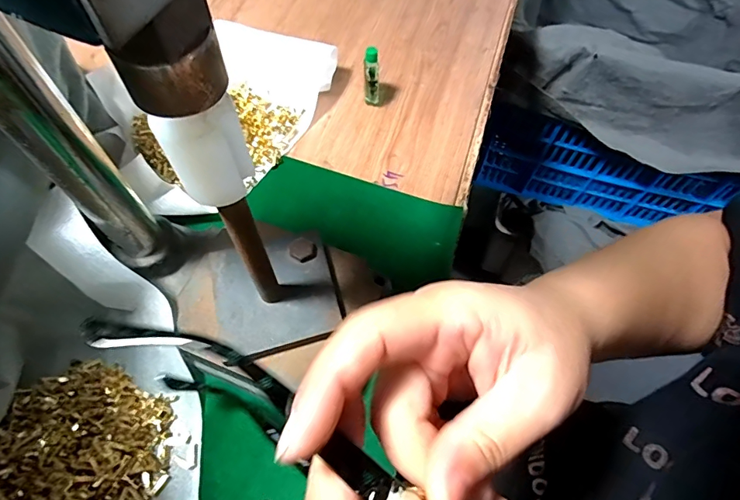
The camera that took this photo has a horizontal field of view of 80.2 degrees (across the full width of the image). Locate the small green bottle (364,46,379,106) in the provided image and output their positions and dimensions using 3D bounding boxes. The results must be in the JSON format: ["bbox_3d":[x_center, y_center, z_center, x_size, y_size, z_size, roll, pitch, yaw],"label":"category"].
[{"bbox_3d":[0.002,-0.163,0.419,0.015,0.057,0.015,1,60,-2],"label":"small green bottle"}]

